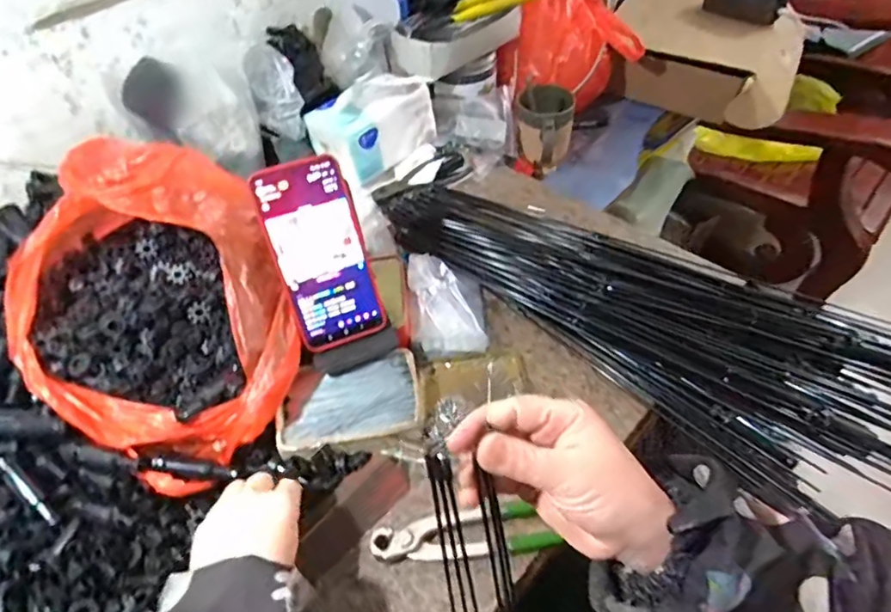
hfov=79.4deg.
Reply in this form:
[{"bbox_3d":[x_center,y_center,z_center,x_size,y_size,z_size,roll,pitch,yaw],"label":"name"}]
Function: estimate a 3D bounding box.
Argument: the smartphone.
[{"bbox_3d":[-0.107,-0.044,0.470,0.078,0.163,0.007,-19,21,-13],"label":"smartphone"}]

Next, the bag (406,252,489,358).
[{"bbox_3d":[0.002,-0.004,0.553,0.077,0.058,0.105,-3,50,0],"label":"bag"}]

